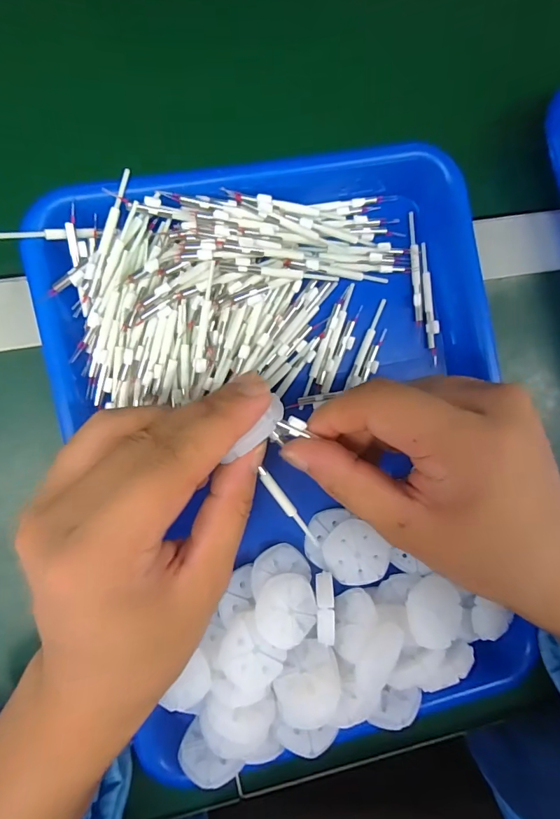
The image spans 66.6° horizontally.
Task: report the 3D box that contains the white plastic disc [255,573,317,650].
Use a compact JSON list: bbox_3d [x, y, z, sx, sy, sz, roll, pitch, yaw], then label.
[{"bbox_3d":[0.004,0.112,0.238,0.034,0.006,0.037,9,70,-25],"label":"white plastic disc"}]

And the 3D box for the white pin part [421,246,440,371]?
[{"bbox_3d":[0.095,-0.067,0.271,0.006,0.006,0.076,-7,92,-8],"label":"white pin part"}]

